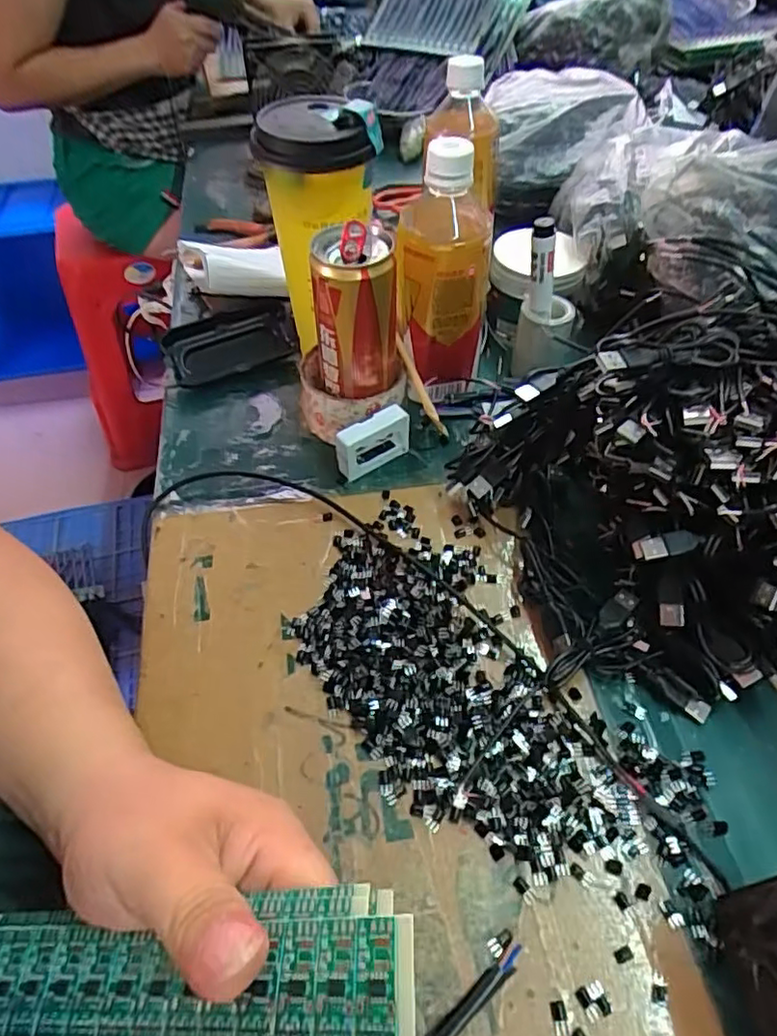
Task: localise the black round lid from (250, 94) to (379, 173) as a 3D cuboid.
[{"bbox_3d":[-0.054,-0.258,0.414,0.073,0.024,0.073,0,52,0],"label":"black round lid"}]

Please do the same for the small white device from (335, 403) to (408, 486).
[{"bbox_3d":[-0.011,-0.056,0.455,0.056,0.039,0.016,-33,58,-23],"label":"small white device"}]

